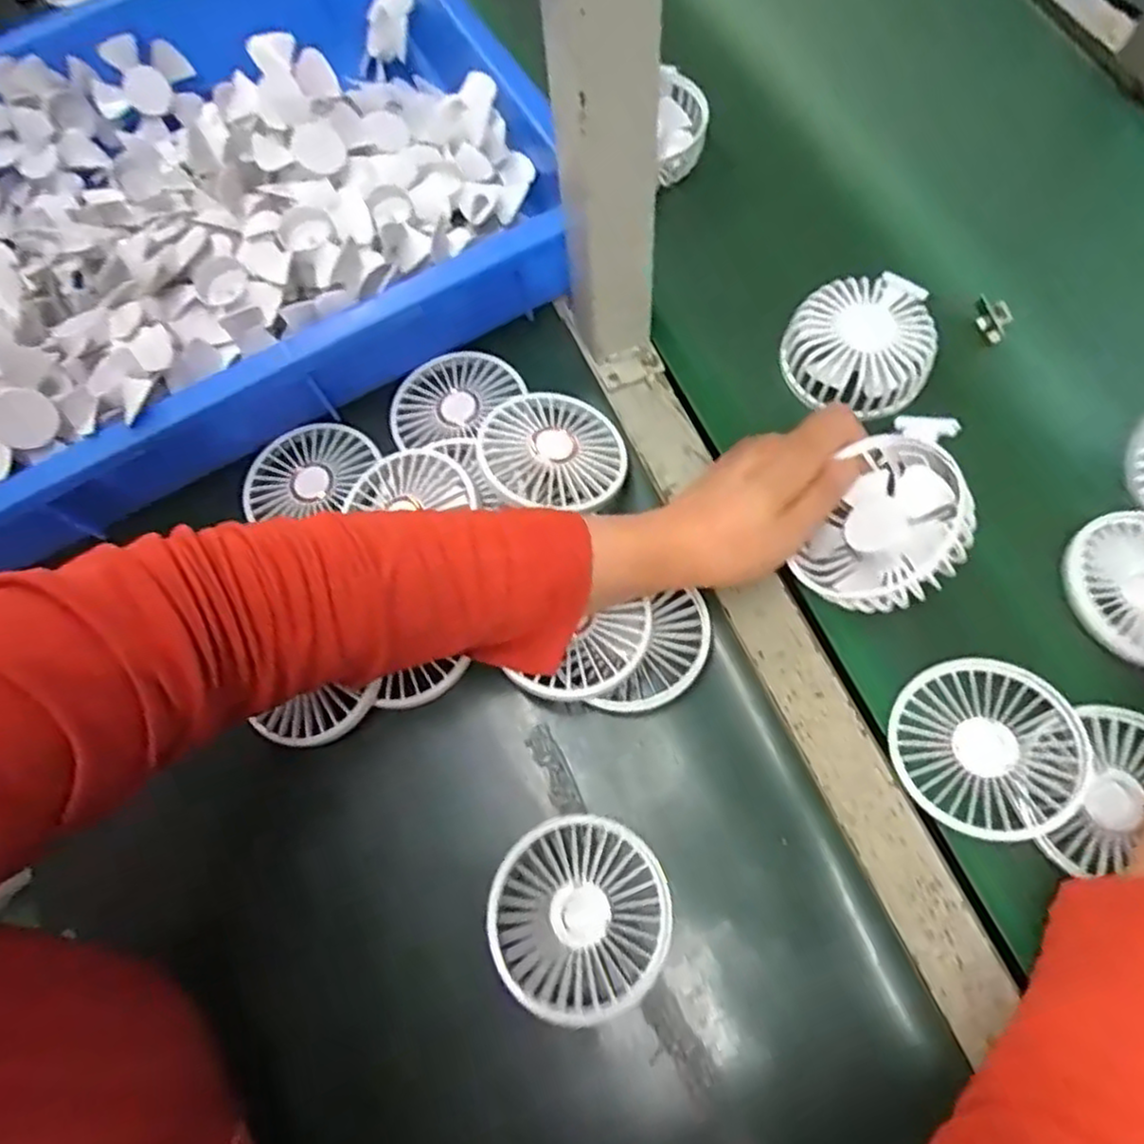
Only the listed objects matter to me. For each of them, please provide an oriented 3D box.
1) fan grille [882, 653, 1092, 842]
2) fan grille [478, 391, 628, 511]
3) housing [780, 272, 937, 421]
[{"bbox_3d":[0.212,0.089,0.379,0.088,0.011,0.088,-8,59,14],"label":"fan grille"},{"bbox_3d":[-0.012,-0.075,0.452,0.085,0.025,0.080,-1,69,2],"label":"fan grille"},{"bbox_3d":[0.179,-0.142,0.460,0.087,0.030,0.085,-1,69,2],"label":"housing"}]

